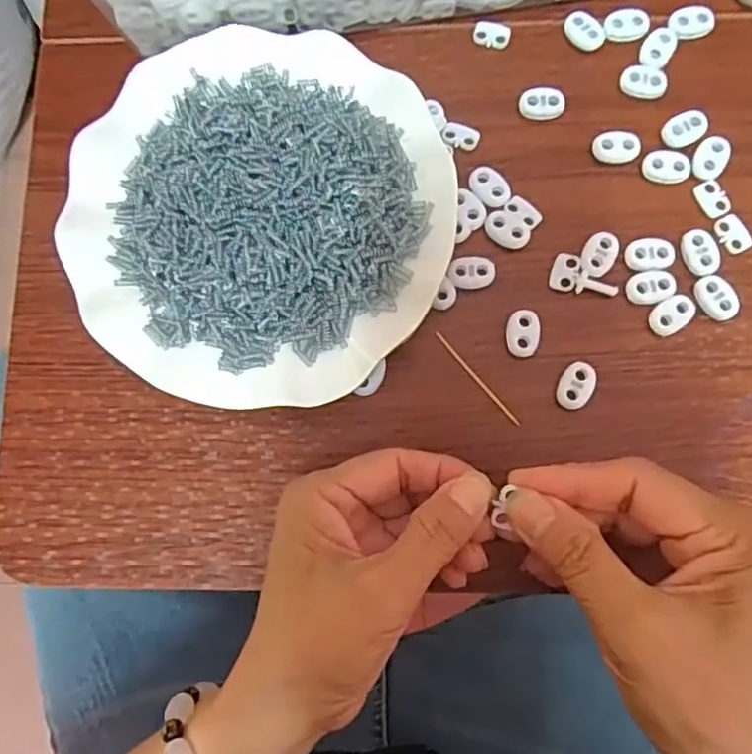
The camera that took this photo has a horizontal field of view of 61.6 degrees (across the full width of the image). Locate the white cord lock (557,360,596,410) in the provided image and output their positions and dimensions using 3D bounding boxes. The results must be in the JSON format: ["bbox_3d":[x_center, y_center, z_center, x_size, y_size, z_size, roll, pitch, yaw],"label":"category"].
[{"bbox_3d":[0.095,0.004,0.298,0.016,0.004,0.024,23,84,6],"label":"white cord lock"}]

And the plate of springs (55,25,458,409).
[{"bbox_3d":[-0.056,-0.080,0.309,0.182,0.027,0.178,-1,82,3],"label":"plate of springs"}]

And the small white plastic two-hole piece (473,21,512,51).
[{"bbox_3d":[0.061,-0.181,0.332,0.020,0.004,0.012,22,84,6],"label":"small white plastic two-hole piece"}]

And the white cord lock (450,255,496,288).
[{"bbox_3d":[0.047,-0.051,0.309,0.021,0.004,0.016,-11,81,2],"label":"white cord lock"}]

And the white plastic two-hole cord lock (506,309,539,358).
[{"bbox_3d":[0.070,-0.021,0.303,0.015,0.004,0.022,1,82,4],"label":"white plastic two-hole cord lock"}]

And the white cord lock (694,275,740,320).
[{"bbox_3d":[0.162,-0.037,0.301,0.016,0.006,0.022,-28,81,-1],"label":"white cord lock"}]

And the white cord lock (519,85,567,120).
[{"bbox_3d":[0.085,-0.139,0.322,0.023,0.006,0.015,2,82,4],"label":"white cord lock"}]

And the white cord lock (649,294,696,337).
[{"bbox_3d":[0.141,-0.030,0.300,0.023,0.004,0.015,-33,81,-2],"label":"white cord lock"}]

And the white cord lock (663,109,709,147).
[{"bbox_3d":[0.154,-0.124,0.312,0.022,0.004,0.016,-24,81,0],"label":"white cord lock"}]

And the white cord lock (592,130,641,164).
[{"bbox_3d":[0.120,-0.115,0.315,0.023,0.006,0.015,2,82,4],"label":"white cord lock"}]

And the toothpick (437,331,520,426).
[{"bbox_3d":[0.048,0.000,0.302,0.004,0.004,0.058,-40,81,-3],"label":"toothpick"}]

